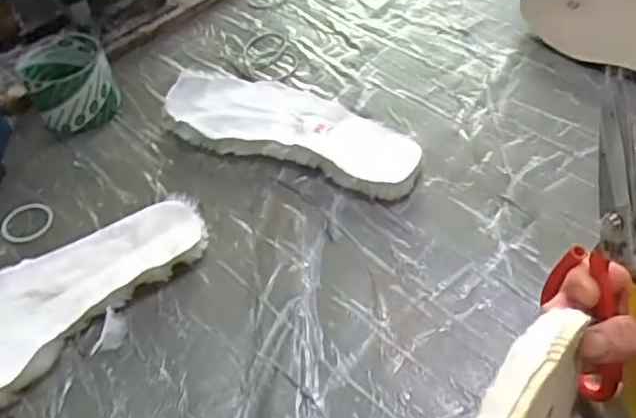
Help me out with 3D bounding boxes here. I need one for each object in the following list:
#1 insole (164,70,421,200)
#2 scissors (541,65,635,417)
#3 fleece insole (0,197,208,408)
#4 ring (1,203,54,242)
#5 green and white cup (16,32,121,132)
[{"bbox_3d":[-0.025,-0.077,0.543,0.250,0.025,0.093,16,52,19],"label":"insole"},{"bbox_3d":[0.151,0.027,0.309,0.027,0.192,0.079,-15,12,-8],"label":"scissors"},{"bbox_3d":[-0.201,0.070,0.440,0.091,0.020,0.252,34,59,31],"label":"fleece insole"},{"bbox_3d":[-0.250,0.011,0.508,0.043,0.004,0.041,-3,48,3],"label":"ring"},{"bbox_3d":[-0.248,-0.127,0.591,0.078,0.062,0.086,-29,51,-19],"label":"green and white cup"}]

